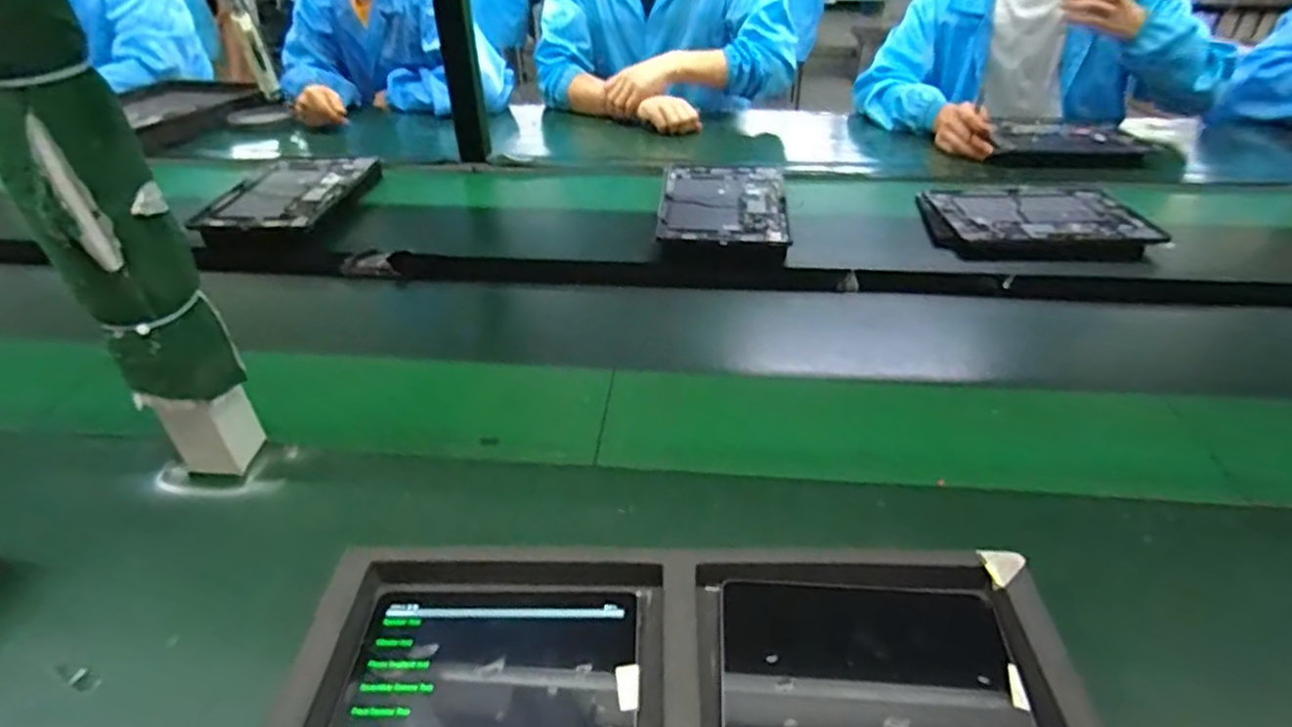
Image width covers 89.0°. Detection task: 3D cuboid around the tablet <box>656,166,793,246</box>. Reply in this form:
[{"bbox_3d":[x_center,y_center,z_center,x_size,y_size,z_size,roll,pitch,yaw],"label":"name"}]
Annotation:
[{"bbox_3d":[0.106,-0.221,0.895,0.166,0.012,0.239,1,38,6],"label":"tablet"}]

